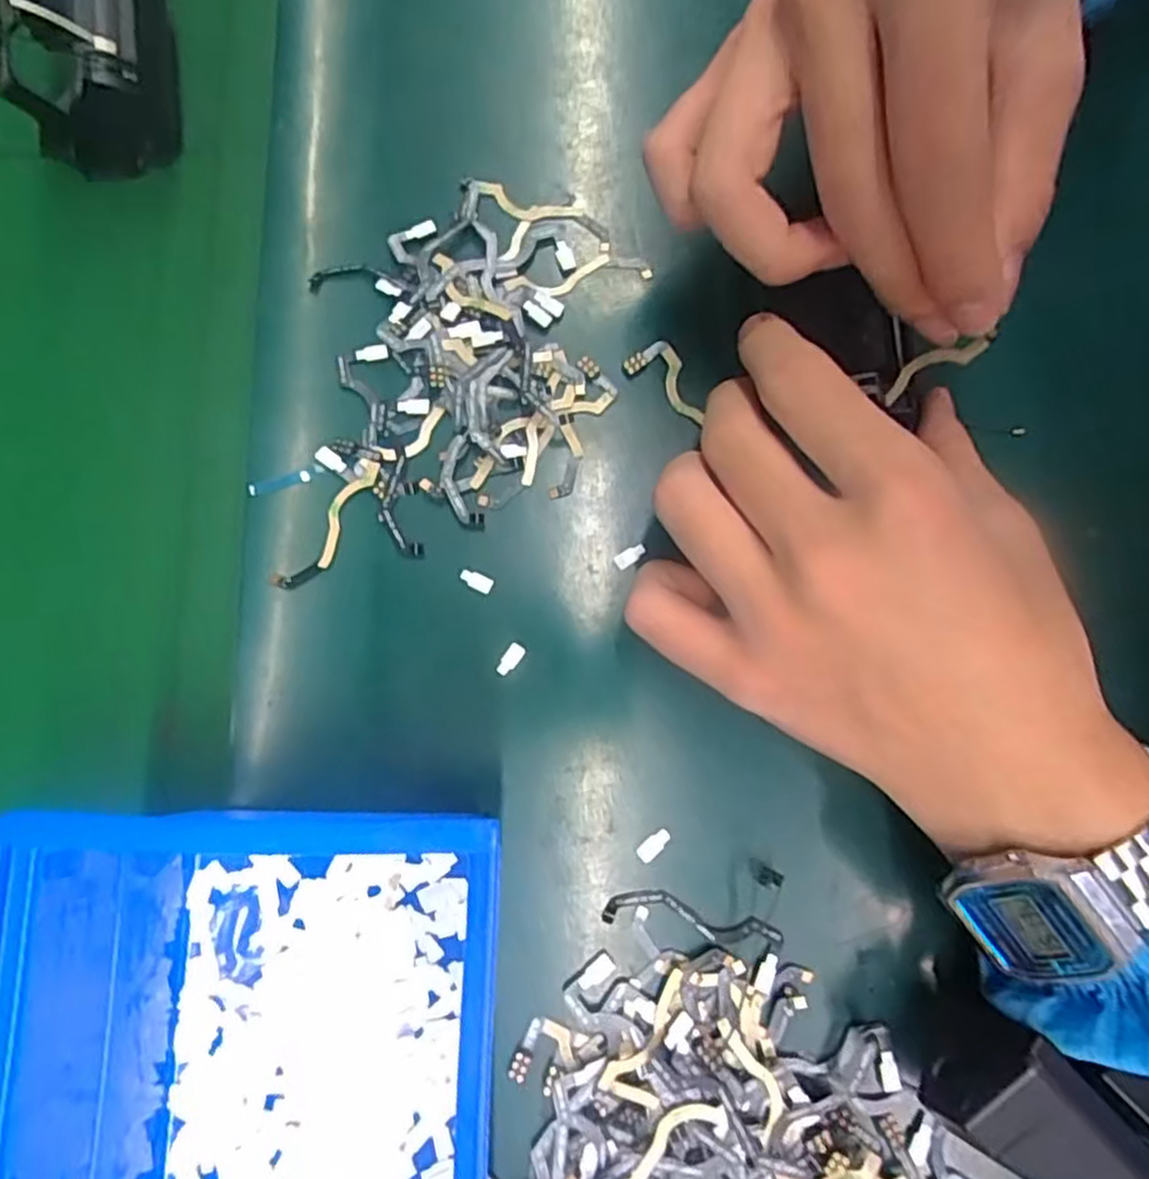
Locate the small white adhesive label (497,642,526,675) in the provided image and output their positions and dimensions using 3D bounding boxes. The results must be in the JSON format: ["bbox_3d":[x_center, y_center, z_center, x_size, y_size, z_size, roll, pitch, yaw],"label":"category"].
[{"bbox_3d":[-0.020,0.022,0.236,0.005,0.004,0.011,35,81,6],"label":"small white adhesive label"}]

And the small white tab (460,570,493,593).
[{"bbox_3d":[-0.032,-0.003,0.241,0.011,0.004,0.005,23,80,4],"label":"small white tab"}]

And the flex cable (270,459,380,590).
[{"bbox_3d":[-0.078,-0.020,0.240,0.011,0.004,0.051,36,81,6],"label":"flex cable"}]

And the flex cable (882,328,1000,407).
[{"bbox_3d":[0.101,-0.063,0.209,0.004,0.031,0.009,-2,75,-45],"label":"flex cable"}]

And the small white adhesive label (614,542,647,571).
[{"bbox_3d":[0.018,-0.011,0.244,0.011,0.004,0.005,-31,81,-6],"label":"small white adhesive label"}]

